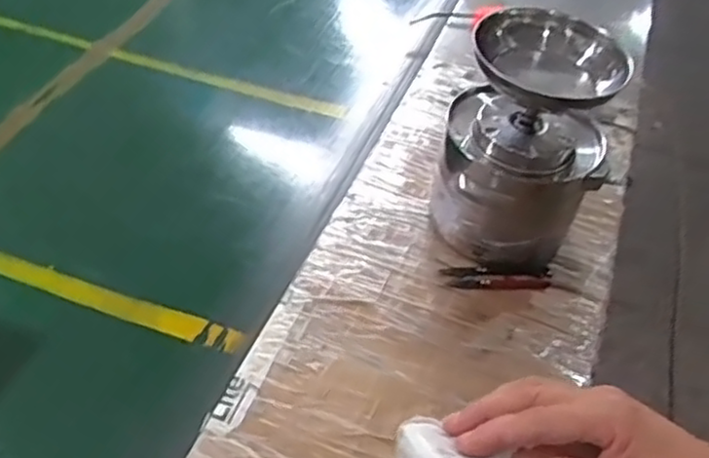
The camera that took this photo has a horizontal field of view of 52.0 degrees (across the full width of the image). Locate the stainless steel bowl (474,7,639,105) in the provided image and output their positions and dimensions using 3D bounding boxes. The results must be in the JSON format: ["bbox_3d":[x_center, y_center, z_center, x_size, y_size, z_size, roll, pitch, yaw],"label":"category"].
[{"bbox_3d":[0.158,-0.131,0.591,0.113,0.041,0.114,3,44,-2],"label":"stainless steel bowl"}]

